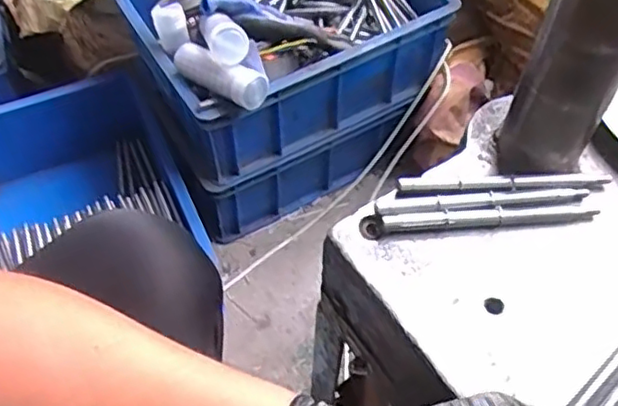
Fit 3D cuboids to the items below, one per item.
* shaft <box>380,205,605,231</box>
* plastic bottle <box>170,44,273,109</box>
[{"bbox_3d":[0.135,0.010,0.475,0.161,0.010,0.012,-4,55,-4],"label":"shaft"},{"bbox_3d":[-0.107,-0.157,0.761,0.130,0.043,0.034,30,60,19],"label":"plastic bottle"}]

